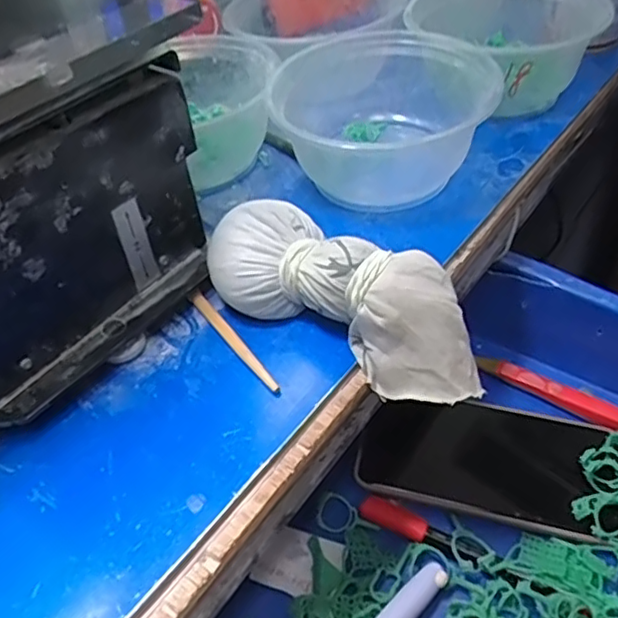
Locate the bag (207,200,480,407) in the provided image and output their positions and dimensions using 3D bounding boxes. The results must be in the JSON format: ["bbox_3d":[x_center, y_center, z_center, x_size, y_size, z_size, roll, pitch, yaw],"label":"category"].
[{"bbox_3d":[0.019,-0.009,0.301,0.146,0.053,0.054,30,54,16],"label":"bag"}]

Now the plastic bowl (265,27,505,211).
[{"bbox_3d":[0.040,-0.118,0.393,0.126,0.062,0.113,-23,47,-16],"label":"plastic bowl"}]

